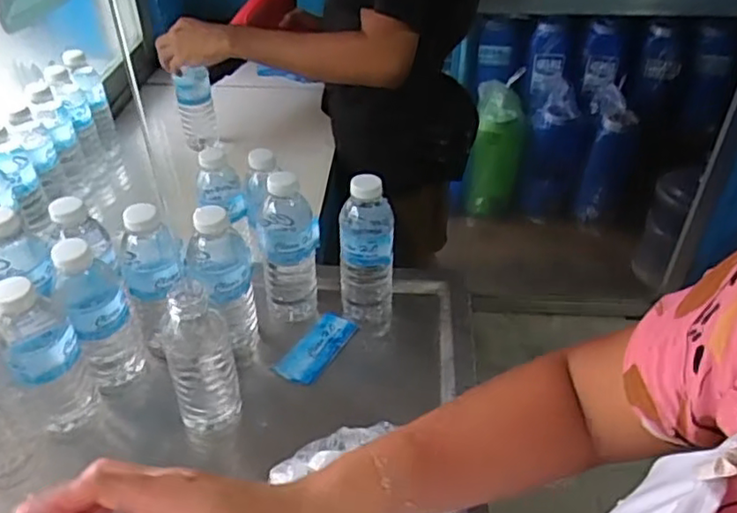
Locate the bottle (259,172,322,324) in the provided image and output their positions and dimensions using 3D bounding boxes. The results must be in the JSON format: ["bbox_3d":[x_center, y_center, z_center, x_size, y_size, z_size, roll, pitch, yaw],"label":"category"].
[{"bbox_3d":[-0.086,-0.012,0.692,0.062,0.177,0.071,-7,40,-7],"label":"bottle"}]

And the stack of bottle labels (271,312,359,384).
[{"bbox_3d":[-0.055,0.101,0.693,0.045,0.012,0.100,22,45,24],"label":"stack of bottle labels"}]

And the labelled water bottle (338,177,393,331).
[{"bbox_3d":[-0.002,-0.001,0.682,0.057,0.180,0.060,0,40,2],"label":"labelled water bottle"}]

